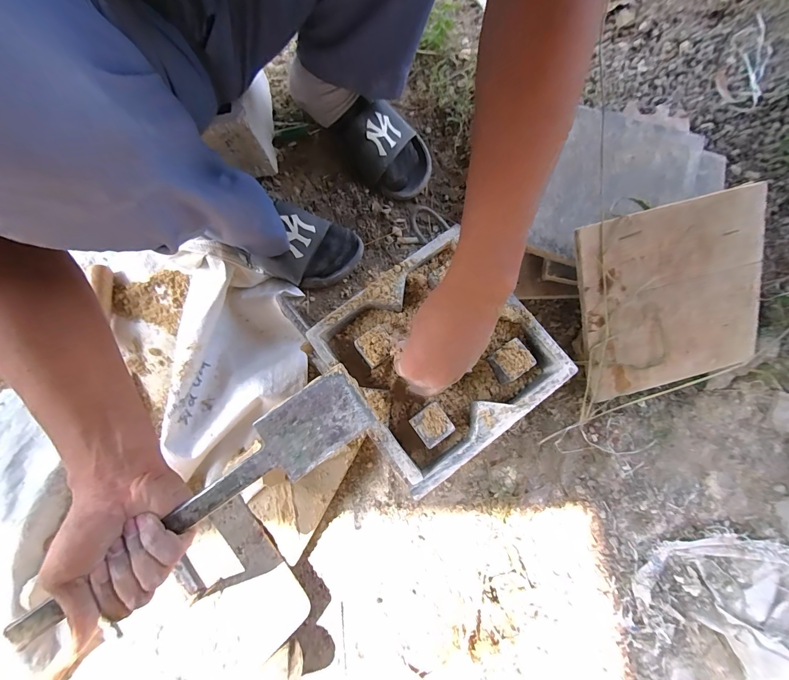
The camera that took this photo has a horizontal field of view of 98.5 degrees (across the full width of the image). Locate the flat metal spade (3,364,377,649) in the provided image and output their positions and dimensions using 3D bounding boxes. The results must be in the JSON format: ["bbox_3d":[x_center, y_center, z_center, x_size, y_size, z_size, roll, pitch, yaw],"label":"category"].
[{"bbox_3d":[-0.159,0.134,0.288,0.309,0.013,0.061,-34,80,-11],"label":"flat metal spade"}]

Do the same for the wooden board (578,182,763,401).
[{"bbox_3d":[0.380,-0.056,0.466,0.244,0.013,0.246,-14,107,2],"label":"wooden board"}]

